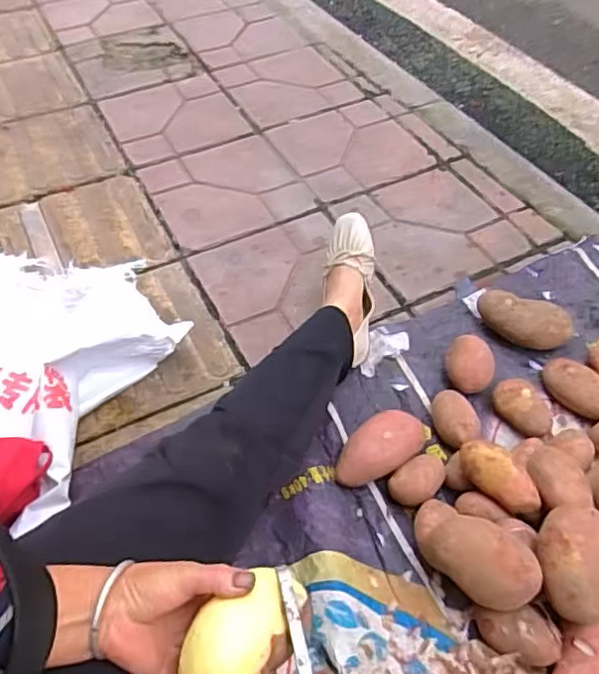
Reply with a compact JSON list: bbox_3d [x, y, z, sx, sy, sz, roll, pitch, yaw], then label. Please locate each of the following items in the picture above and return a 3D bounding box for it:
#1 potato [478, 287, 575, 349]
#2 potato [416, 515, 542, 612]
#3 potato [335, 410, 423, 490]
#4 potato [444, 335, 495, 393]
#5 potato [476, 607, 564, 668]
[{"bbox_3d":[0.364,-0.024,0.996,0.149,0.065,0.074,21,57,18],"label":"potato"},{"bbox_3d":[0.208,0.262,0.721,0.143,0.071,0.077,27,59,22],"label":"potato"},{"bbox_3d":[0.112,0.159,0.860,0.137,0.056,0.079,-35,59,-21],"label":"potato"},{"bbox_3d":[0.264,0.044,0.950,0.066,0.055,0.090,-4,53,0],"label":"potato"},{"bbox_3d":[0.255,0.346,0.713,0.095,0.044,0.056,13,55,12],"label":"potato"}]

